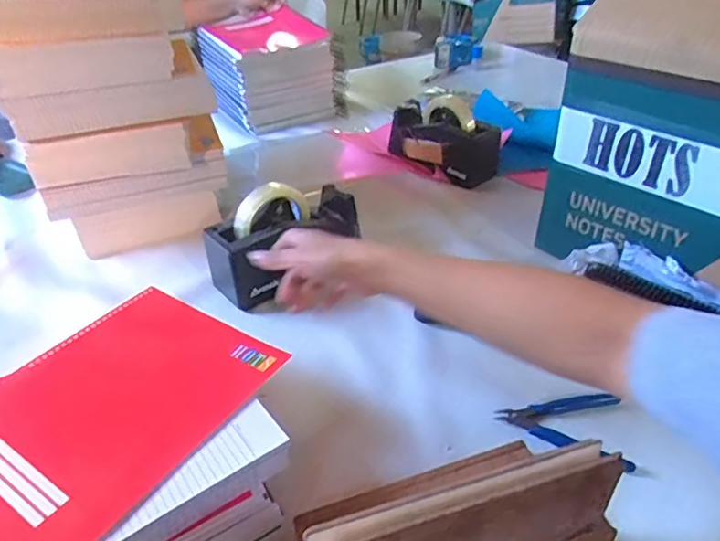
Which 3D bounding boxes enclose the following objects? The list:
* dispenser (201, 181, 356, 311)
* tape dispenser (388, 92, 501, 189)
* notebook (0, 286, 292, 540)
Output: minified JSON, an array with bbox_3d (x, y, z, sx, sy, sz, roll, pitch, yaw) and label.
[{"bbox_3d":[-0.097,-0.051,0.696,0.195,0.119,0.087,-37,49,-27],"label":"dispenser"},{"bbox_3d":[0.143,-0.233,0.964,0.206,0.128,0.084,30,47,35],"label":"tape dispenser"},{"bbox_3d":[-0.221,0.111,0.472,0.210,0.009,0.246,21,43,27],"label":"notebook"}]

